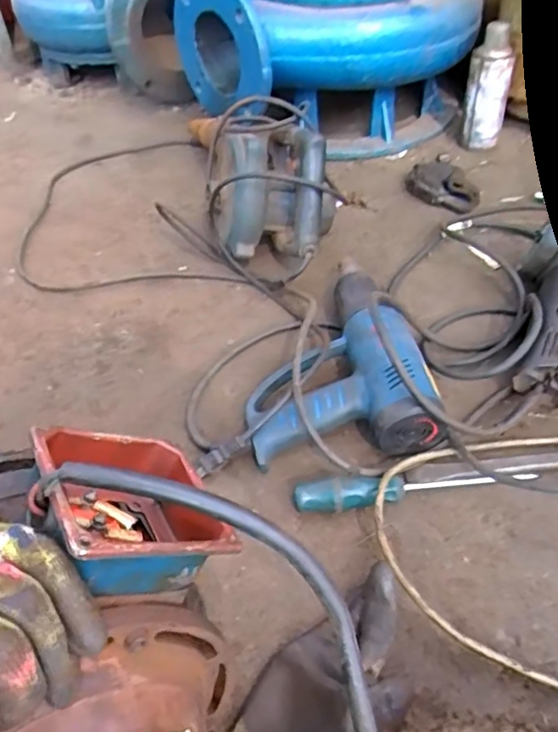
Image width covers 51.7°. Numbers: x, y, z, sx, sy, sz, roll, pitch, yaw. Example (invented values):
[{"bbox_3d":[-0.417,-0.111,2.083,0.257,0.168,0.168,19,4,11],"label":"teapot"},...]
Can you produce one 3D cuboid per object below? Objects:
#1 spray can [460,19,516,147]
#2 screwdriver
[{"bbox_3d":[0.323,-0.428,0.894,0.063,0.170,0.053,9,49,13],"label":"spray can"},{"bbox_3d":[0.125,0.106,0.516,0.222,0.029,0.024,-9,48,-3],"label":"screwdriver"}]

